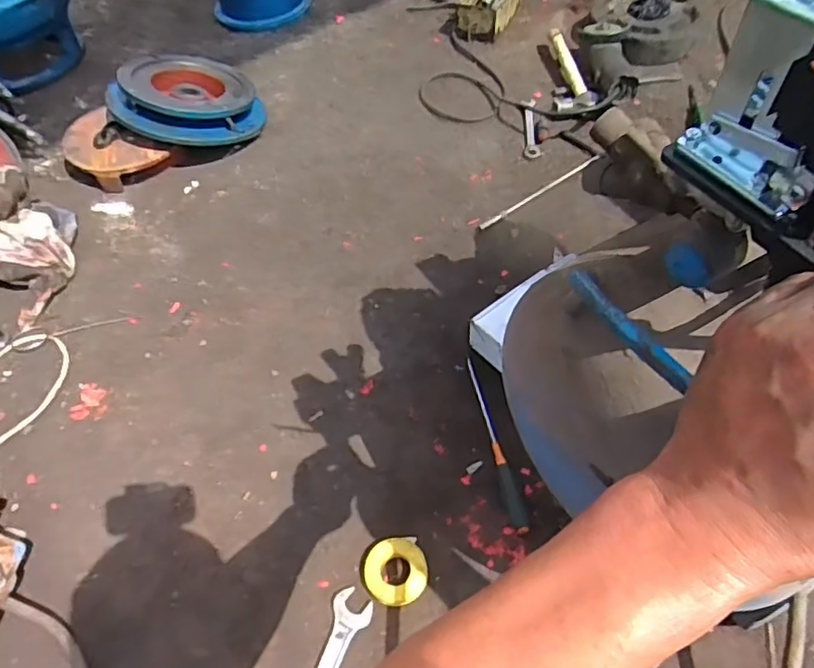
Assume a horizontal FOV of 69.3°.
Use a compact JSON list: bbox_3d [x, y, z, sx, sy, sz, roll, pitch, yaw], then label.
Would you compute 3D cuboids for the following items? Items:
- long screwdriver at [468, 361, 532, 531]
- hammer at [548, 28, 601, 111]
[{"bbox_3d":[0.114,0.137,0.787,0.021,0.018,0.269,-11,51,-3],"label":"long screwdriver"},{"bbox_3d":[0.360,-0.619,1.378,0.081,0.039,0.383,-4,51,2],"label":"hammer"}]

